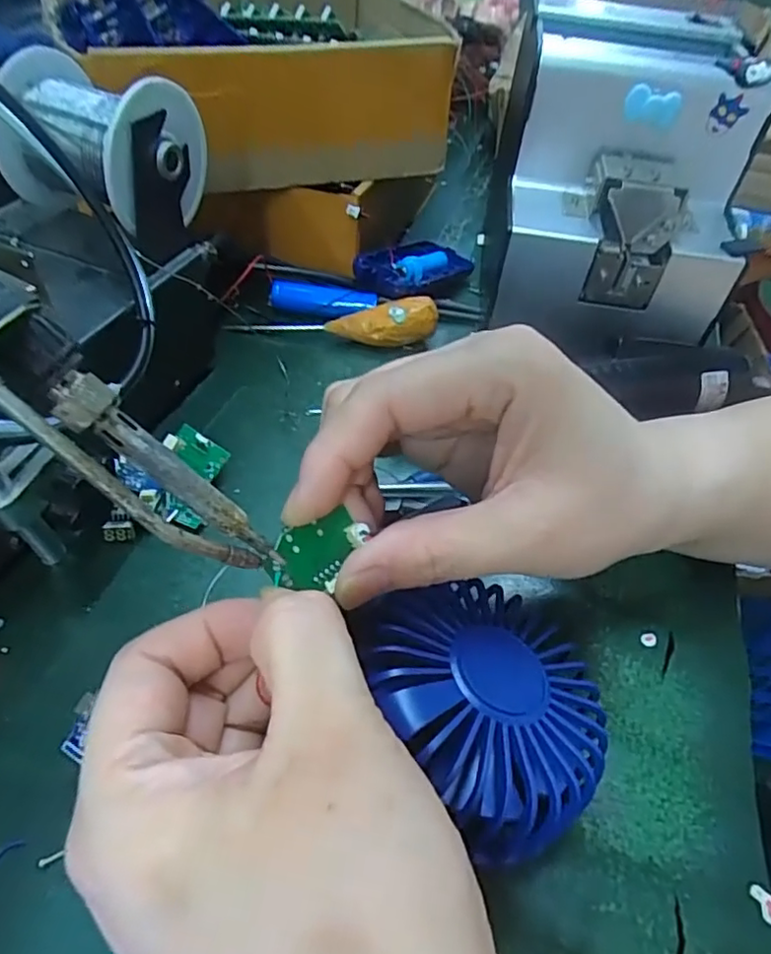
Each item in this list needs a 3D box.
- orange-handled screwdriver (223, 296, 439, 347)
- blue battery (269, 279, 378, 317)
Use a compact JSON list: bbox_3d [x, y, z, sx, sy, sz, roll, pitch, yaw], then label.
[{"bbox_3d":[-0.031,-0.096,0.368,0.120,0.028,0.023,6,48,-1],"label":"orange-handled screwdriver"},{"bbox_3d":[-0.039,-0.109,0.382,0.065,0.016,0.017,12,49,4],"label":"blue battery"}]

